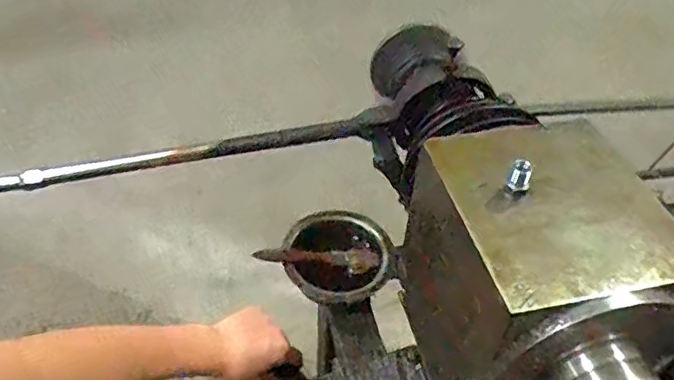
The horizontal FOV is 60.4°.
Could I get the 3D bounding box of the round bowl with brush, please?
[{"bbox_3d":[-0.001,0.080,0.727,0.151,0.043,0.126,21,48,17],"label":"round bowl with brush"}]

